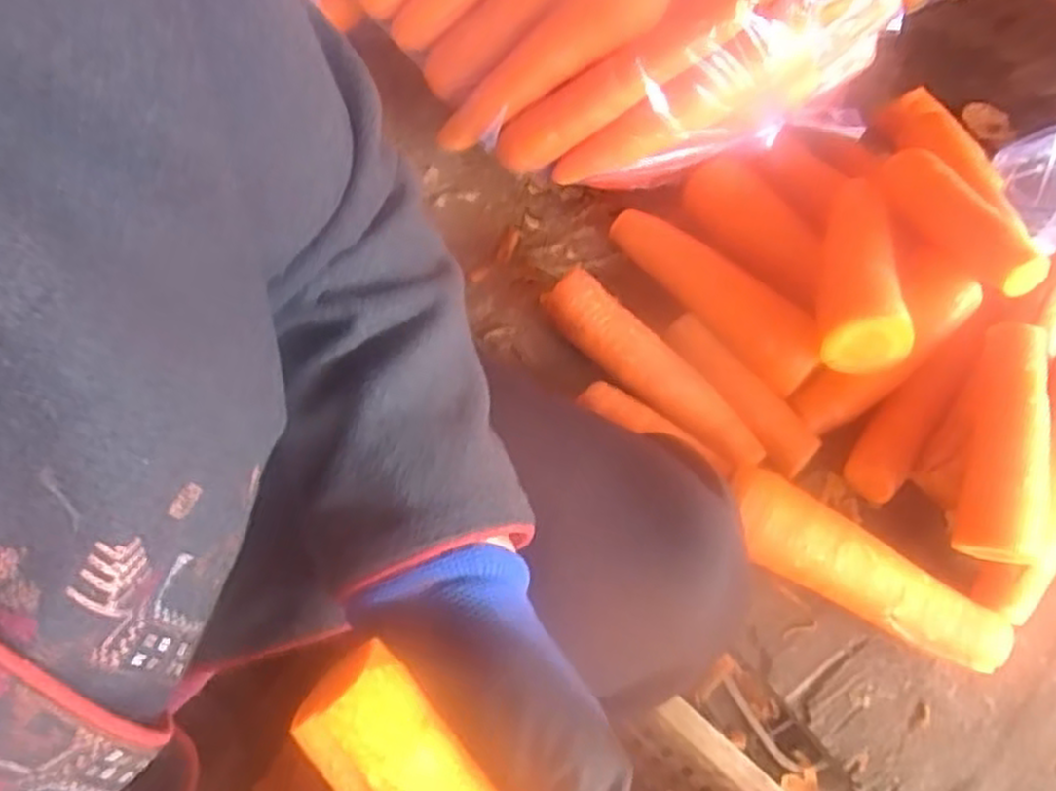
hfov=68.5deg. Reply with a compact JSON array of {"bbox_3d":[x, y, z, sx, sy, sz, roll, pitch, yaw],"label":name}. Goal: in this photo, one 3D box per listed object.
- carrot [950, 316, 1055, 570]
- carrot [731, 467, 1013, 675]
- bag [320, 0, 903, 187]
[{"bbox_3d":[0.294,0.025,0.472,0.041,0.034,0.148,14,72,6],"label":"carrot"},{"bbox_3d":[0.204,0.108,0.478,0.177,0.054,0.054,25,61,12],"label":"carrot"},{"bbox_3d":[0.073,-0.317,0.601,0.384,0.164,0.240,20,60,10],"label":"bag"}]

